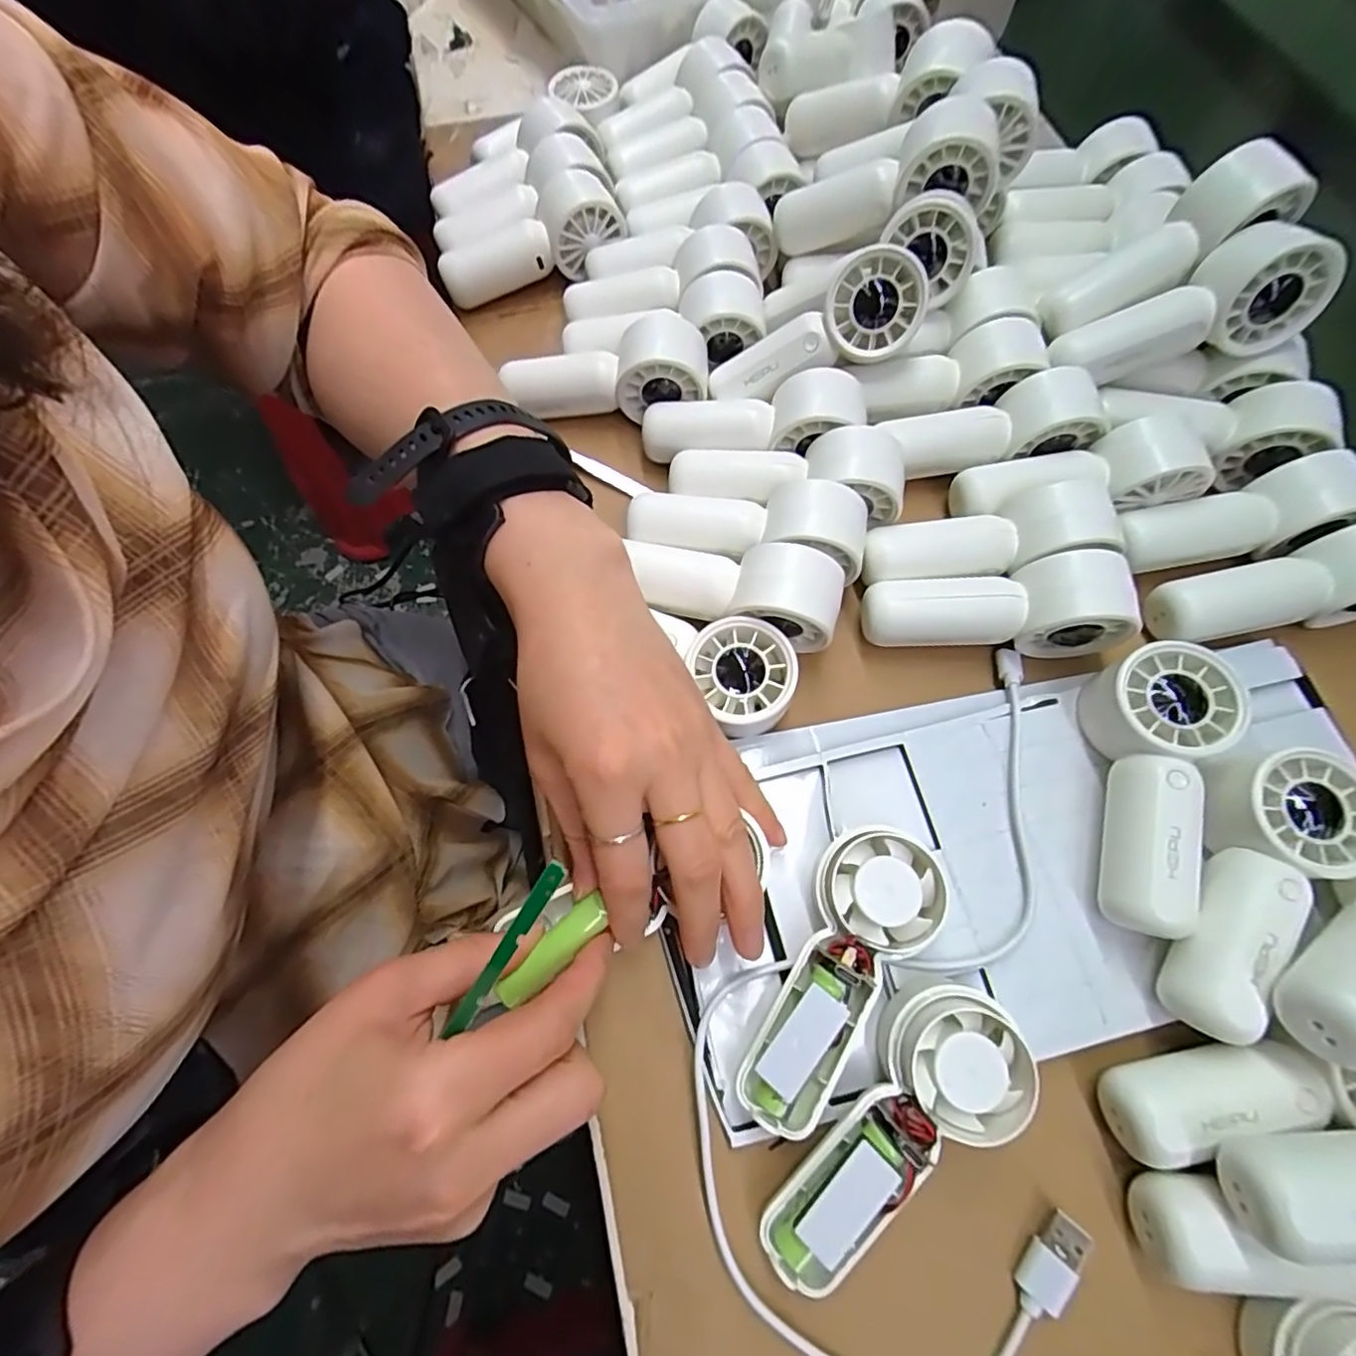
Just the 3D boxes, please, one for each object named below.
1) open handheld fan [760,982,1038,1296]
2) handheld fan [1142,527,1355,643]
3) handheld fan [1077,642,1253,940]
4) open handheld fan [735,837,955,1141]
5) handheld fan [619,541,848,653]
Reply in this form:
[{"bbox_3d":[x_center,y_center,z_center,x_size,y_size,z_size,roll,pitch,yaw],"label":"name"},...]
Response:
[{"bbox_3d":[0.076,0.159,0.210,0.043,0.034,0.107,37,73,13],"label":"open handheld fan"},{"bbox_3d":[0.273,-0.039,0.285,0.110,0.044,0.031,-12,69,10],"label":"handheld fan"},{"bbox_3d":[0.188,0.042,0.239,0.042,0.034,0.108,11,69,3],"label":"handheld fan"},{"bbox_3d":[0.061,0.110,0.225,0.043,0.031,0.107,24,70,8],"label":"open handheld fan"},{"bbox_3d":[0.025,-0.038,0.279,0.095,0.040,0.035,13,68,19],"label":"handheld fan"}]

